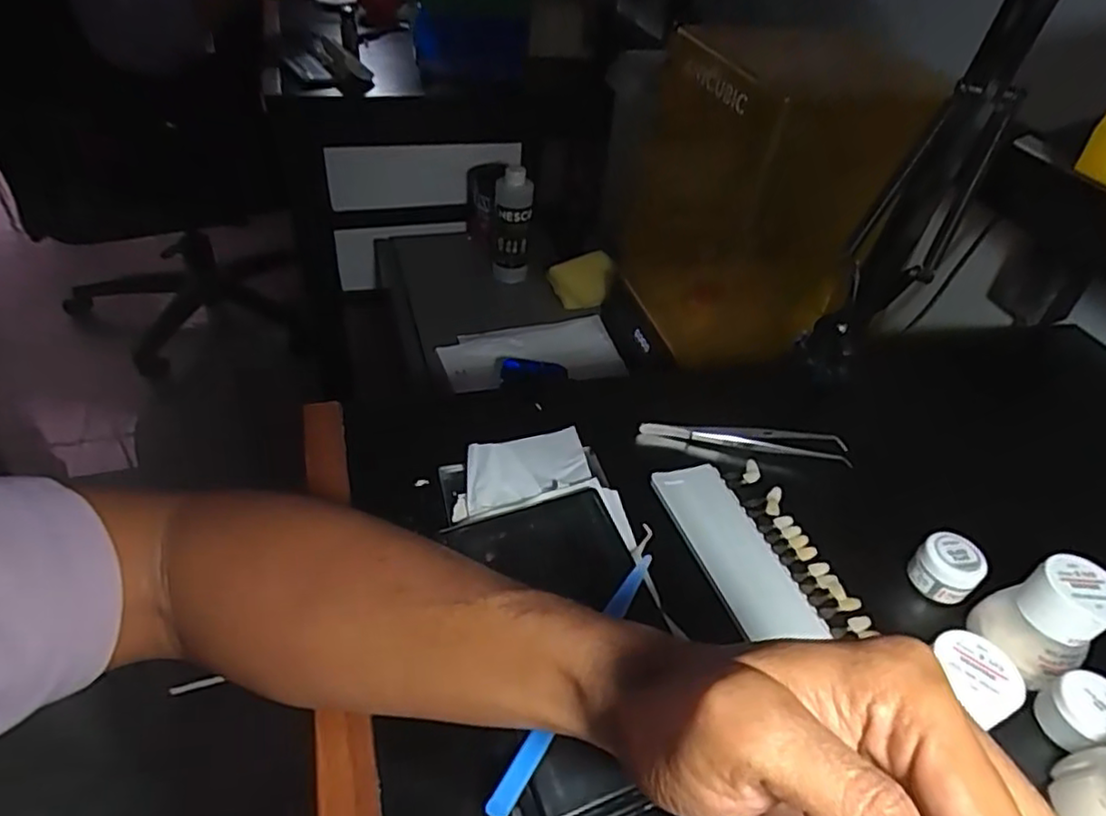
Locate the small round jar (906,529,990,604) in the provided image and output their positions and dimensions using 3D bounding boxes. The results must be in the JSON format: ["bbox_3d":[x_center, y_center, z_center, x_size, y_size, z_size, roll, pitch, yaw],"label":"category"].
[{"bbox_3d":[0.226,0.091,0.379,0.027,0.028,0.032,-29,53,-33],"label":"small round jar"}]

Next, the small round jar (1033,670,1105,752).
[{"bbox_3d":[0.257,0.148,0.323,0.031,0.027,0.032,4,42,-4],"label":"small round jar"}]

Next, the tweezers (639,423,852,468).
[{"bbox_3d":[0.131,0.021,0.455,0.142,0.007,0.022,7,42,0],"label":"tweezers"}]

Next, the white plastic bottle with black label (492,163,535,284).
[{"bbox_3d":[-0.057,-0.241,0.927,0.049,0.174,0.048,1,42,-7],"label":"white plastic bottle with black label"}]

